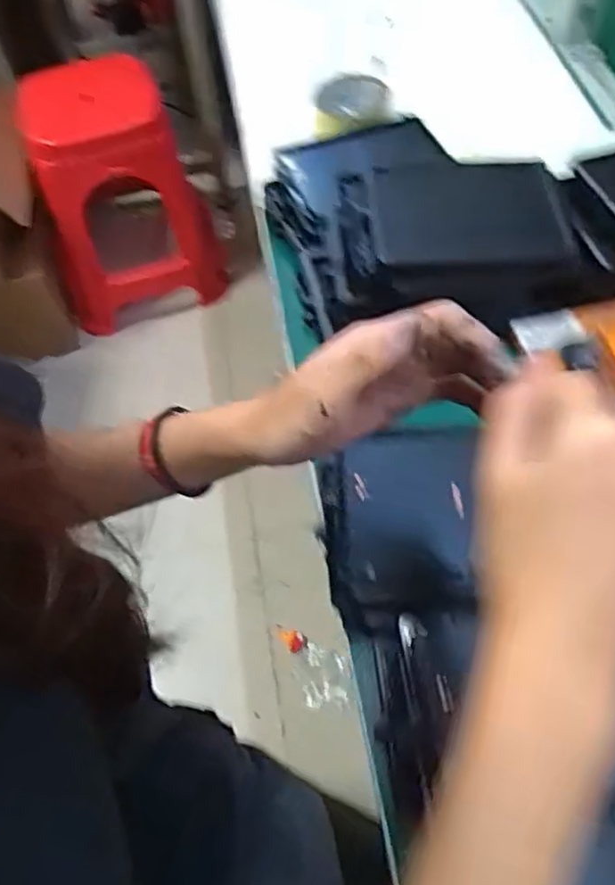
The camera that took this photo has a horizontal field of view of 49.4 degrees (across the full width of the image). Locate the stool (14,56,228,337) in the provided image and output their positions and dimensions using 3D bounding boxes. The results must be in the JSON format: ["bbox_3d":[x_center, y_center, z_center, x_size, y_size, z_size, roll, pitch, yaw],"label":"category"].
[{"bbox_3d":[-0.400,-0.520,1.482,0.352,0.457,0.356,-16,58,-7],"label":"stool"}]

